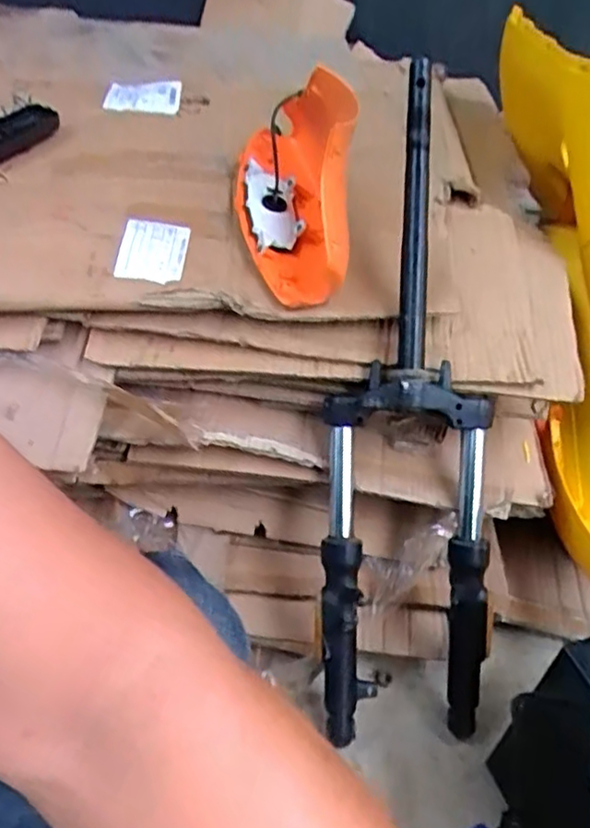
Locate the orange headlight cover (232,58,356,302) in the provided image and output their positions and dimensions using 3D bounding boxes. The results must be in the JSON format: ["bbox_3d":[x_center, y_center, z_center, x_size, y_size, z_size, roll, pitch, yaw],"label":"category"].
[{"bbox_3d":[-0.006,-0.272,0.722,0.108,0.179,0.269,1,40,-6],"label":"orange headlight cover"}]

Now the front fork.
[{"bbox_3d":[0.119,0.001,0.694,0.174,0.694,0.082,1,6,-5],"label":"front fork"}]

